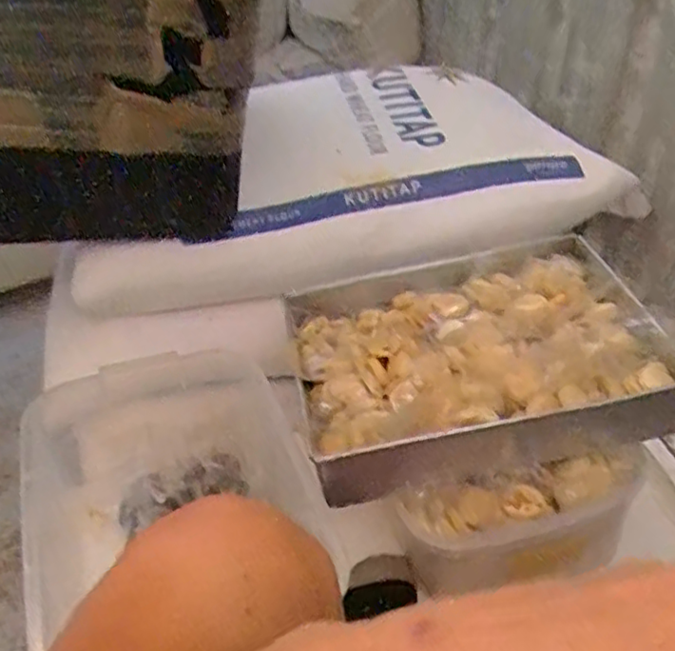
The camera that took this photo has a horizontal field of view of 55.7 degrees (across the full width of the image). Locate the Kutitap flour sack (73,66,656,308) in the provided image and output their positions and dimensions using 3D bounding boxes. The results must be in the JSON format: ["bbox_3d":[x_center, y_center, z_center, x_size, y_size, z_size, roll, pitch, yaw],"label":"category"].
[{"bbox_3d":[-0.001,-0.208,0.863,0.689,0.127,0.374,-15,44,-9],"label":"Kutitap flour sack"}]

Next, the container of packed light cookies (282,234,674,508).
[{"bbox_3d":[0.122,0.017,0.609,0.325,0.063,0.258,-11,44,-5],"label":"container of packed light cookies"}]

